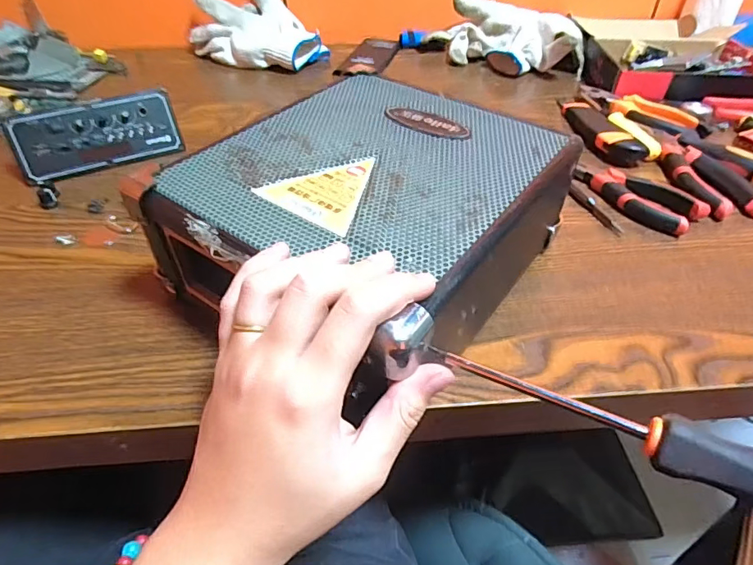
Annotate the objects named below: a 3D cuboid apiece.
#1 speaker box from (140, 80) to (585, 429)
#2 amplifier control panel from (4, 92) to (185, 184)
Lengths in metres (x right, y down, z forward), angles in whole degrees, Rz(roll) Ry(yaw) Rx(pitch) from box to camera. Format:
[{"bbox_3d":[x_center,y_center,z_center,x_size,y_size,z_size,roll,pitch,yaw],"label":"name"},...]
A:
[{"bbox_3d":[-0.003,-0.043,0.340,0.209,0.089,0.237,26,52,21],"label":"speaker box"},{"bbox_3d":[-0.276,-0.146,0.480,0.147,0.062,0.017,-22,26,-24],"label":"amplifier control panel"}]

